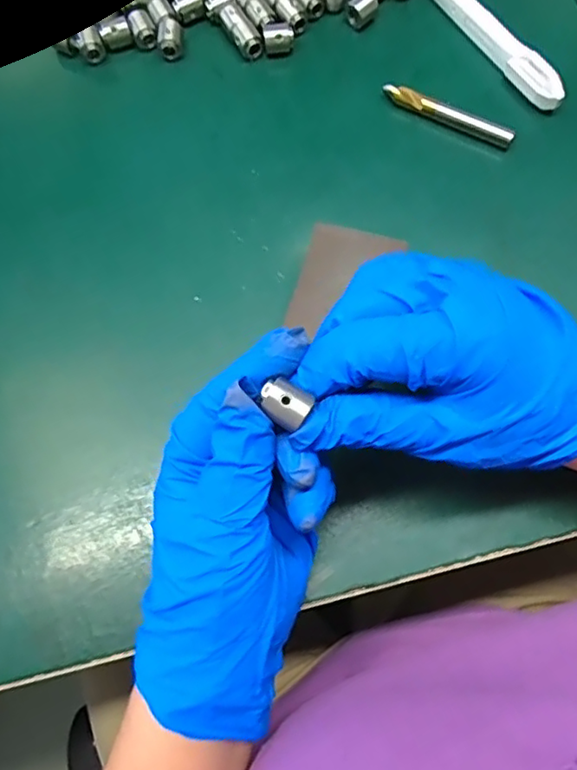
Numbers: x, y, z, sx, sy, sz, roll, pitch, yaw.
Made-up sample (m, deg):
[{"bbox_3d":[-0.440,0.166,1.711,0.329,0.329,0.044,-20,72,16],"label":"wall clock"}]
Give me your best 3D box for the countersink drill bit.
[{"bbox_3d":[0.094,-0.159,0.345,0.079,0.012,0.010,27,75,10],"label":"countersink drill bit"}]

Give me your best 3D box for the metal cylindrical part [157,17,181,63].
[{"bbox_3d":[-0.074,-0.218,0.366,0.014,0.013,0.022,-8,73,-1],"label":"metal cylindrical part"}]

